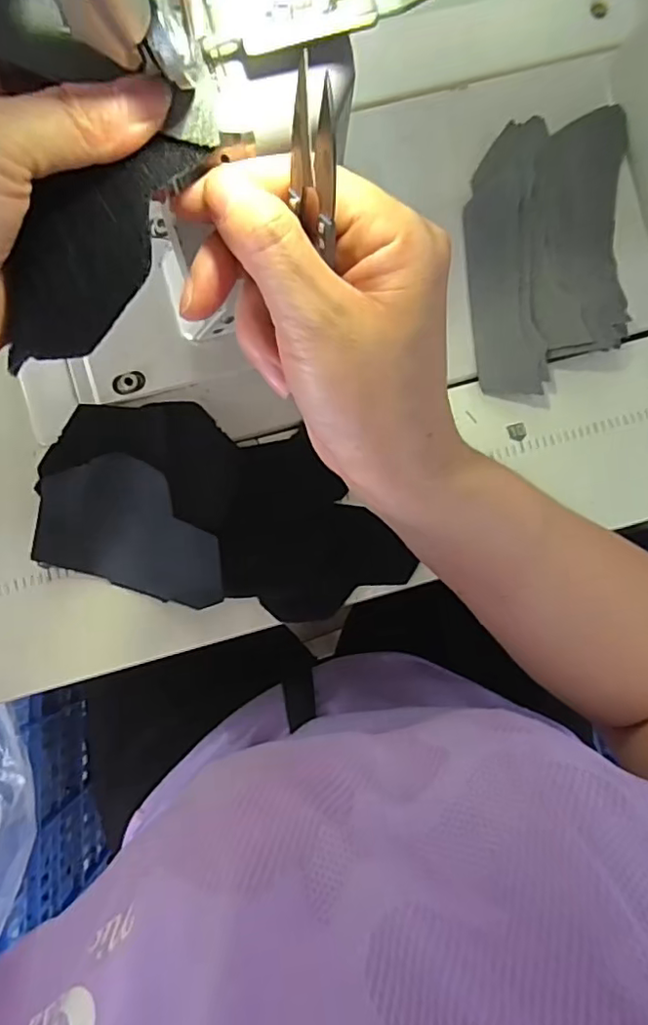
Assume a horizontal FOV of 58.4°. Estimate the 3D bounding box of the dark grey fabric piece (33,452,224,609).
[{"bbox_3d":[-0.110,0.008,0.340,0.112,0.006,0.071,17,83,0],"label":"dark grey fabric piece"}]

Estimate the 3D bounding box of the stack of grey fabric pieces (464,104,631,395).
[{"bbox_3d":[0.140,-0.160,0.355,0.098,0.023,0.165,-4,90,1],"label":"stack of grey fabric pieces"}]

